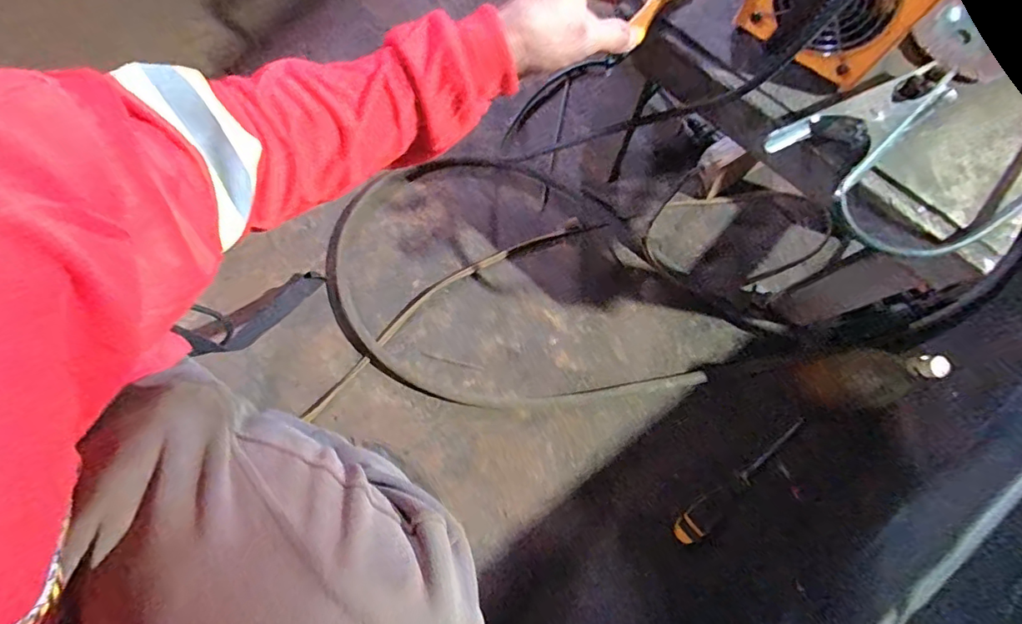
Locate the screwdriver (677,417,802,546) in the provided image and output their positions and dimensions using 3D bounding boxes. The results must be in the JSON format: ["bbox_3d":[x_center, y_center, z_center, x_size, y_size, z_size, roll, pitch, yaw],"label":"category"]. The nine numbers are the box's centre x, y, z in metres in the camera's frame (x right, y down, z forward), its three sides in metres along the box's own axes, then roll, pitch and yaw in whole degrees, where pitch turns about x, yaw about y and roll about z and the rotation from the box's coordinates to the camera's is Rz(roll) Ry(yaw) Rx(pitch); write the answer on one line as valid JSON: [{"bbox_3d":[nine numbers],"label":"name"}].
[{"bbox_3d":[0.280,0.208,0.620,0.205,0.024,0.034,-34,79,-10],"label":"screwdriver"}]

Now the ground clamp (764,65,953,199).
[{"bbox_3d":[0.285,-0.156,0.406,0.159,0.031,0.066,-36,79,-11],"label":"ground clamp"}]

